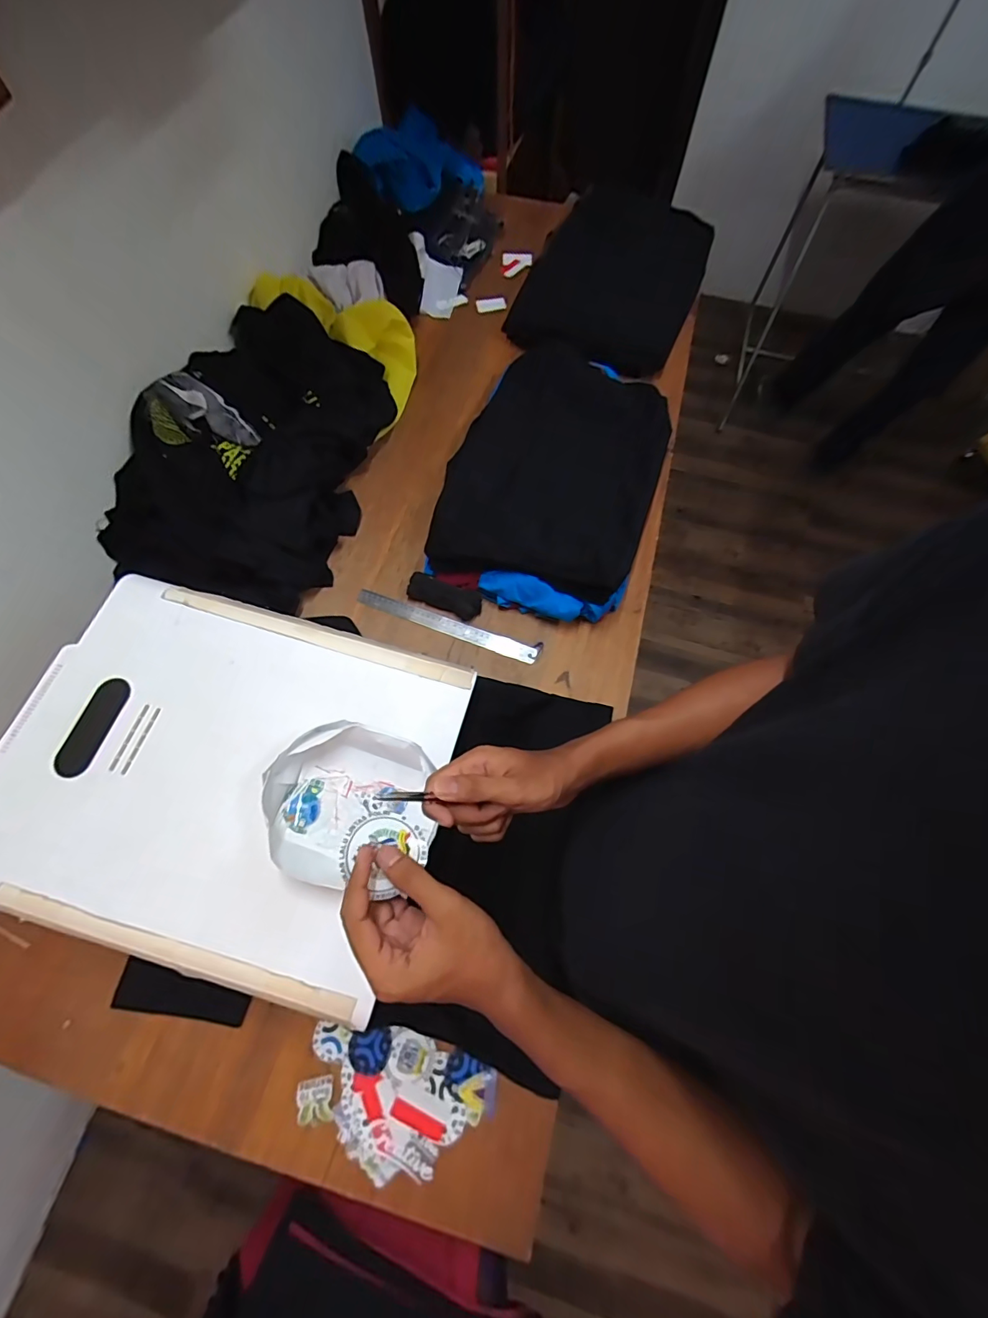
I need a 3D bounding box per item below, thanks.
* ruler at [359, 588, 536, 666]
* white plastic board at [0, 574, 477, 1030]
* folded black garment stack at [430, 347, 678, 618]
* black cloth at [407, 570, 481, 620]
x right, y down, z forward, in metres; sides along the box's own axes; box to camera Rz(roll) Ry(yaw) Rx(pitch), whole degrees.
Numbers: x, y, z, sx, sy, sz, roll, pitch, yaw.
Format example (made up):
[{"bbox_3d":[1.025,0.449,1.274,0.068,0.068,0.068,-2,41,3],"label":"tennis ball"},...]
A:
[{"bbox_3d":[-0.083,-0.058,0.815,0.321,0.005,0.029,20,82,7],"label":"ruler"},{"bbox_3d":[-0.319,0.124,0.561,0.494,0.025,0.399,16,69,5],"label":"white plastic board"},{"bbox_3d":[0.121,-0.343,0.885,0.343,0.084,0.551,19,69,6],"label":"folded black garment stack"},{"bbox_3d":[-0.084,-0.111,0.822,0.126,0.026,0.051,21,69,7],"label":"black cloth"}]

